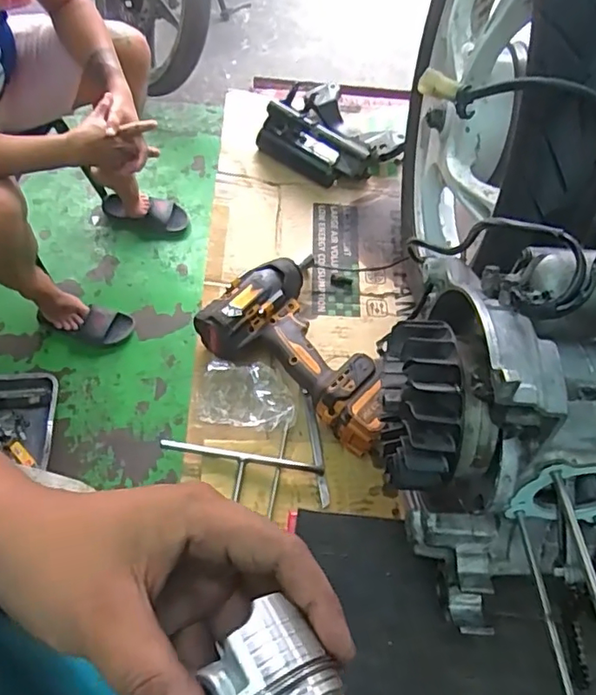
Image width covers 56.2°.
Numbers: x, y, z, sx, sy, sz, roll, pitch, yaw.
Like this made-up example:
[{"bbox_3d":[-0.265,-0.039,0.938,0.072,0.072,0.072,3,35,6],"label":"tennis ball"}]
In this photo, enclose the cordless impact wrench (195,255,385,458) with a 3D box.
[{"bbox_3d":[0.023,-0.004,0.722,0.263,0.087,0.180,35,66,13],"label":"cordless impact wrench"}]

